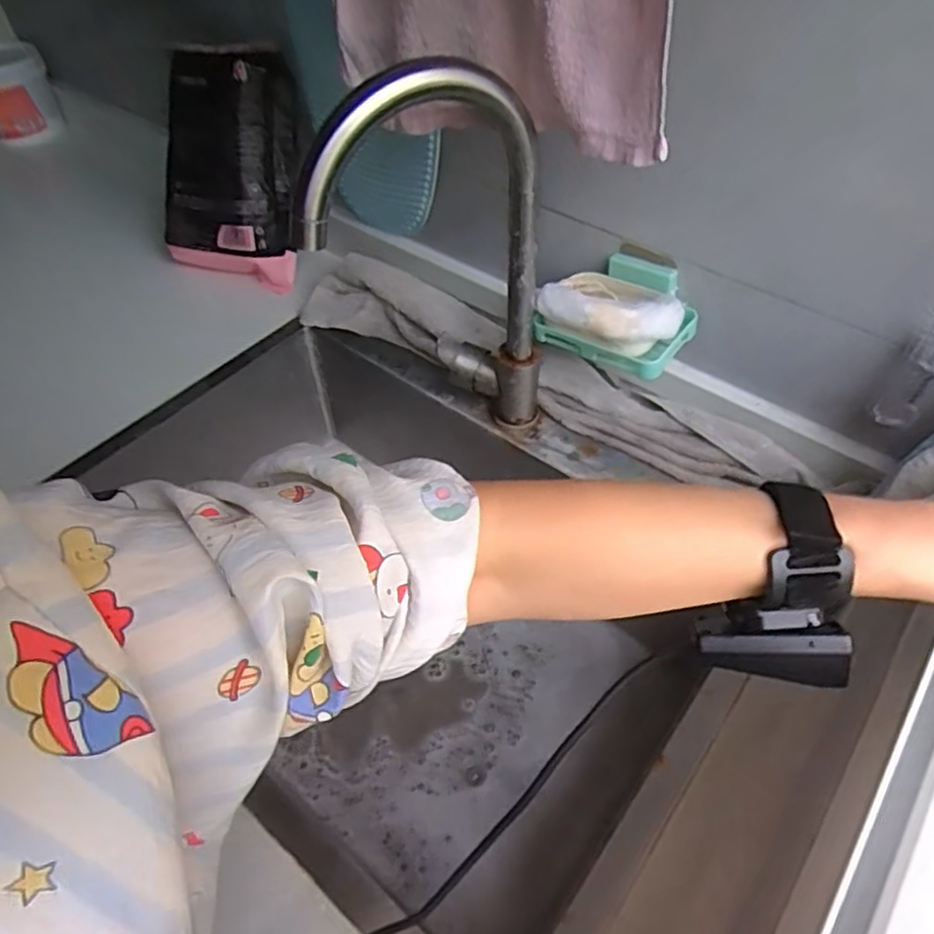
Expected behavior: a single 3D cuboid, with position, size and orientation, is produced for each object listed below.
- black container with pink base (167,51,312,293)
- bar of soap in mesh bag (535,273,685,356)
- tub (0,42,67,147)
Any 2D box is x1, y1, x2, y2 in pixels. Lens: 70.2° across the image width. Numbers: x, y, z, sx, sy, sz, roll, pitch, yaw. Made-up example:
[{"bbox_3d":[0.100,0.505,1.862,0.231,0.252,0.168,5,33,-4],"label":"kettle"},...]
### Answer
[{"bbox_3d":[-0.286,-0.352,0.791,0.177,0.253,0.068,15,21,19],"label":"black container with pink base"},{"bbox_3d":[0.127,-0.140,0.576,0.118,0.031,0.081,27,56,22],"label":"bar of soap in mesh bag"},{"bbox_3d":[-0.725,-0.591,1.057,0.129,0.124,0.113,-28,55,-20],"label":"tub"}]

